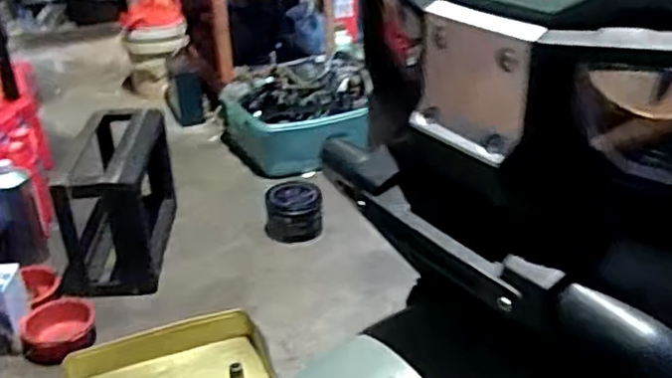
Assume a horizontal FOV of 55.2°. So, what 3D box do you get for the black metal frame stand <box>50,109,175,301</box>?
[{"bbox_3d":[-0.452,0.008,1.348,0.184,0.254,0.401,-5,29,-7],"label":"black metal frame stand"}]

